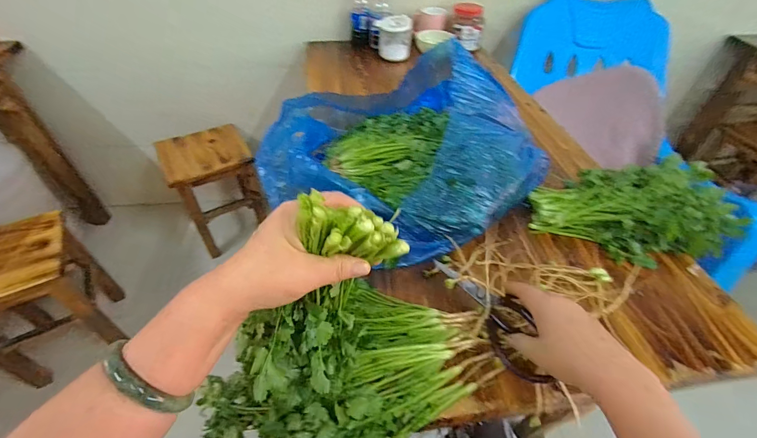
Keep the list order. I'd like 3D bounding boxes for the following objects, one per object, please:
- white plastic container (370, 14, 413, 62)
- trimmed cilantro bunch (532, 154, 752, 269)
[{"bbox_3d":[0.041,-0.535,1.049,0.114,0.095,0.081,7,45,4],"label":"white plastic container"},{"bbox_3d":[0.400,-0.022,0.559,0.280,0.081,0.177,-8,46,-10],"label":"trimmed cilantro bunch"}]

